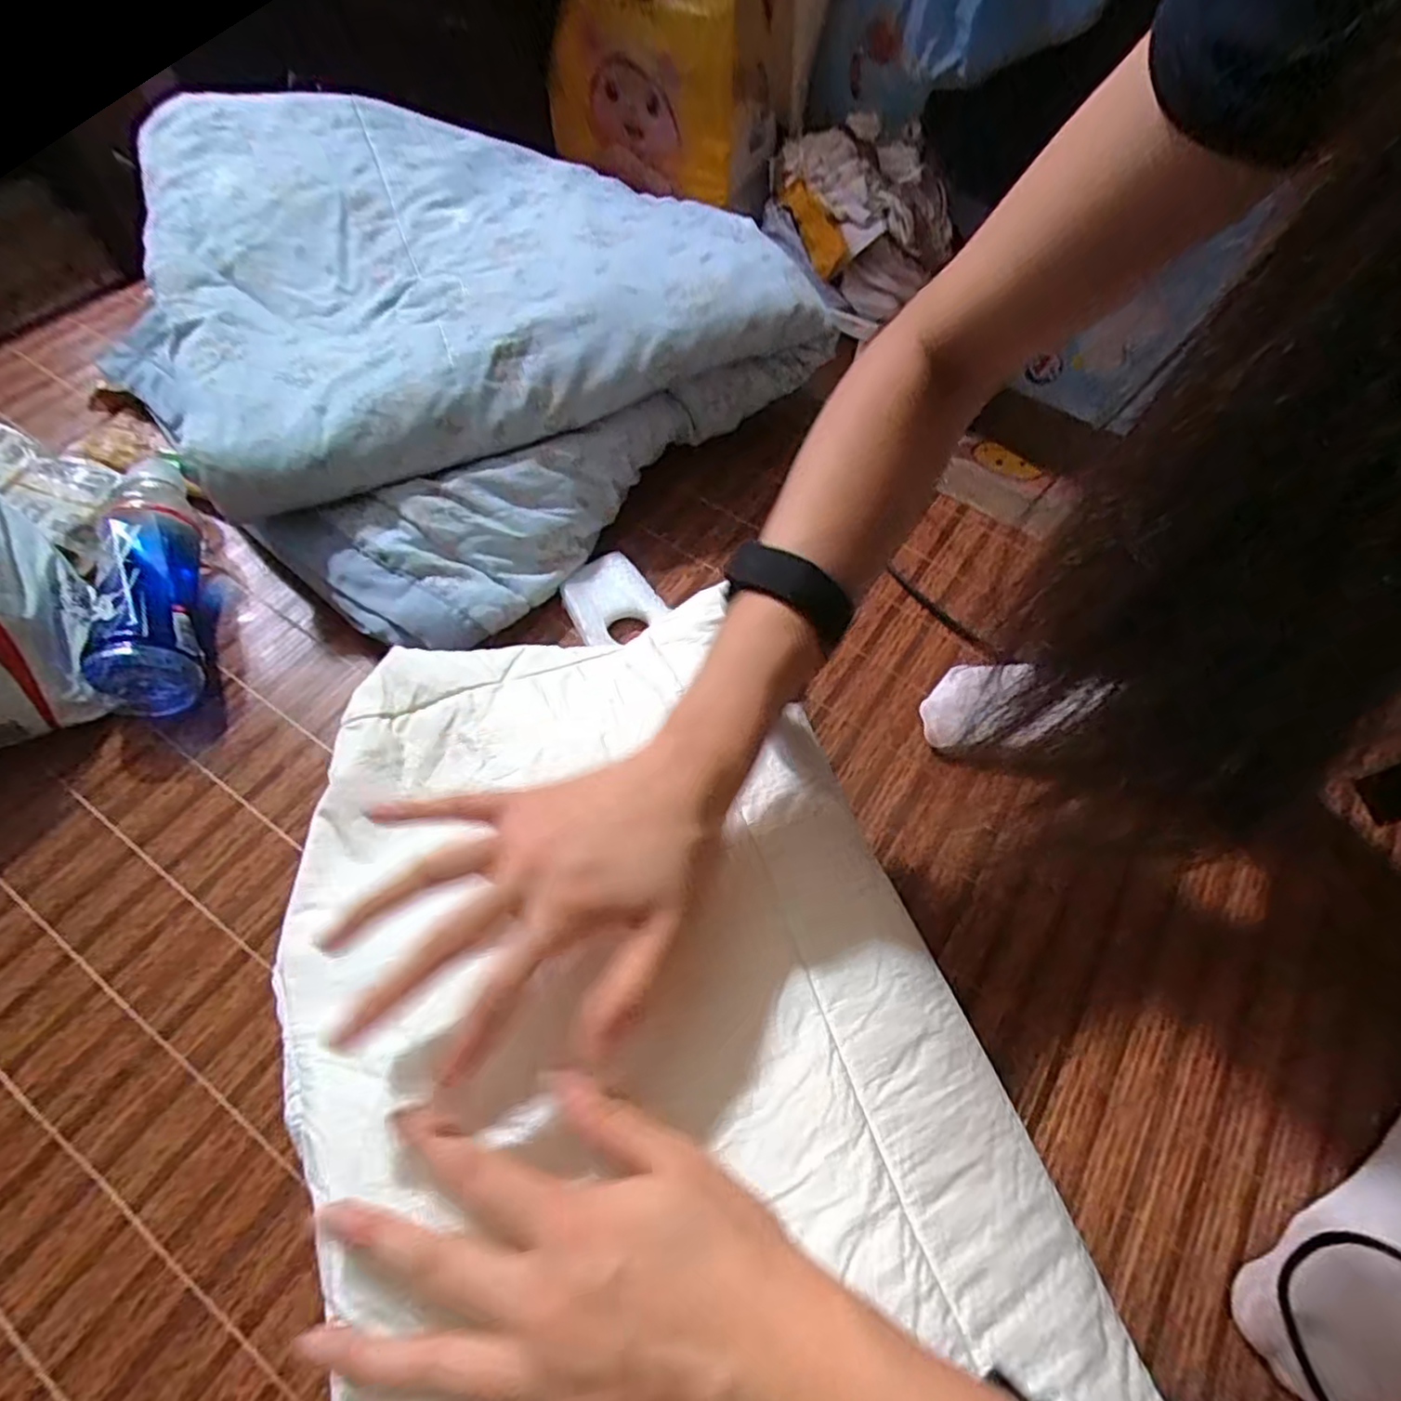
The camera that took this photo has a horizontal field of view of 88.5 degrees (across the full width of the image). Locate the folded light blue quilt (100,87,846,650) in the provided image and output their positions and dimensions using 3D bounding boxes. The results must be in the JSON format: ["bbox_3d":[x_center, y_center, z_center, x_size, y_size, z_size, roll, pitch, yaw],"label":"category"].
[{"bbox_3d":[-0.241,-0.343,0.636,0.529,0.139,0.450,41,66,19],"label":"folded light blue quilt"}]

